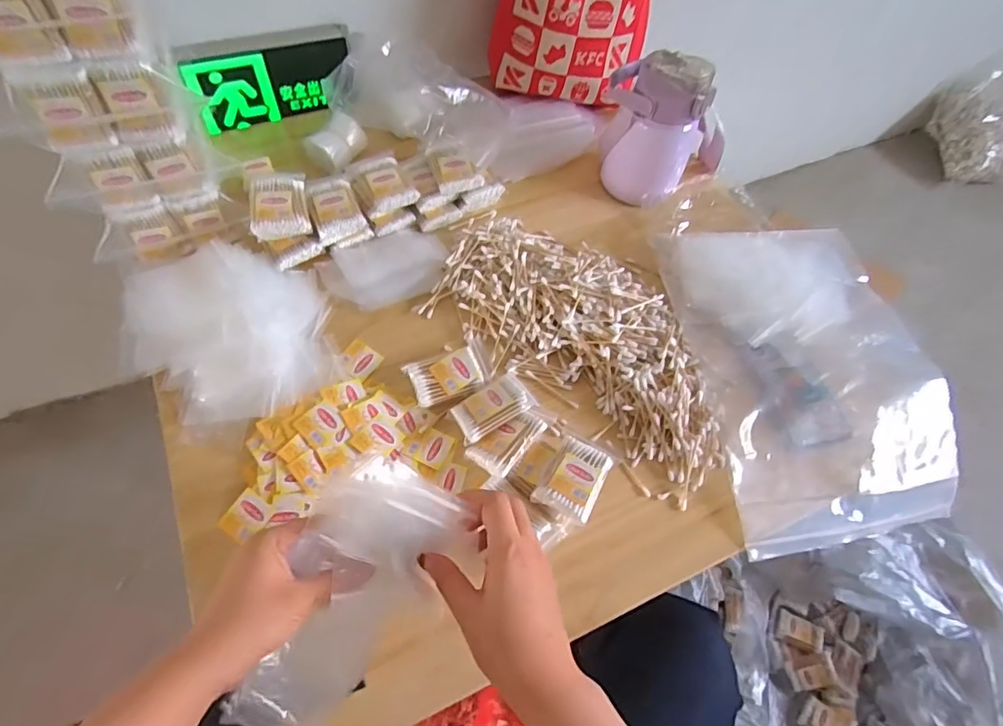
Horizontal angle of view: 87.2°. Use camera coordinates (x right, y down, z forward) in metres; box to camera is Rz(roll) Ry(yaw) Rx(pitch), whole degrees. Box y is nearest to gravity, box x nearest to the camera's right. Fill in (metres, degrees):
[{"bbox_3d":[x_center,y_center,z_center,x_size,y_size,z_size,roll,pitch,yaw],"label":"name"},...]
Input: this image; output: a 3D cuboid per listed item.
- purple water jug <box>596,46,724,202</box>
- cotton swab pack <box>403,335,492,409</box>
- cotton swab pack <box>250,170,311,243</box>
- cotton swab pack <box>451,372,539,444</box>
[{"bbox_3d":[0.212,-0.310,0.678,0.163,0.161,0.127,23,62,8],"label":"purple water jug"},{"bbox_3d":[-0.057,0.007,0.573,0.089,0.020,0.061,-25,65,-17],"label":"cotton swab pack"},{"bbox_3d":[-0.256,-0.185,0.614,0.062,0.026,0.087,-7,62,-8],"label":"cotton swab pack"},{"bbox_3d":[-0.011,0.043,0.543,0.079,0.020,0.051,-27,66,-18],"label":"cotton swab pack"}]

